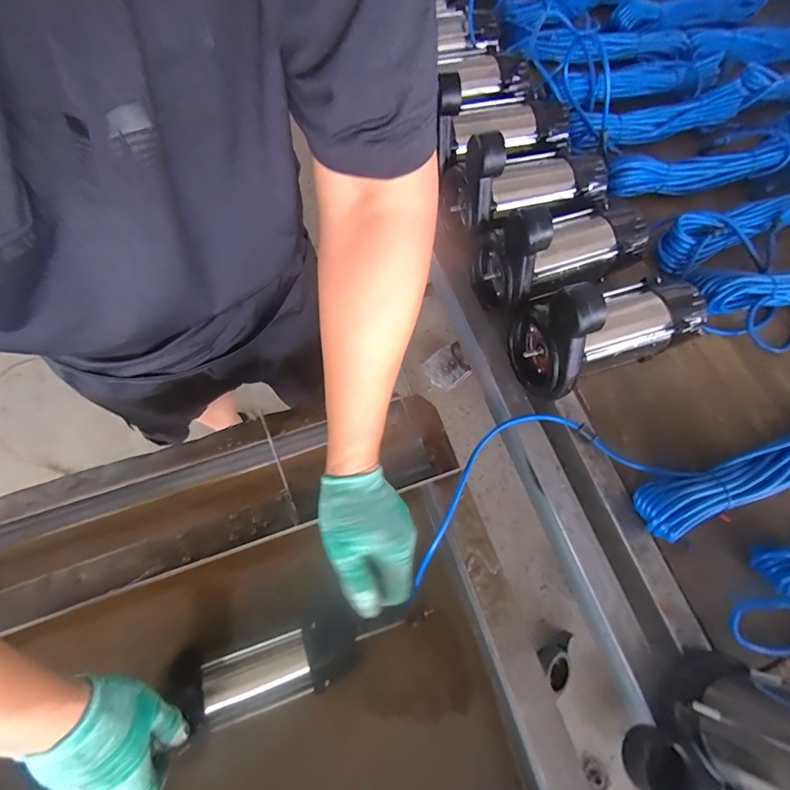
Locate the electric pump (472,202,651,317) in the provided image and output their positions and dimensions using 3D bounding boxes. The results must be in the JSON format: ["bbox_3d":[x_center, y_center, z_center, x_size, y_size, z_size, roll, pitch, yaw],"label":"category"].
[{"bbox_3d":[0.232,-0.213,0.528,0.224,0.155,0.114,-22,71,-11],"label":"electric pump"}]

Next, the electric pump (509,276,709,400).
[{"bbox_3d":[0.273,-0.099,0.489,0.223,0.156,0.118,-24,72,-11],"label":"electric pump"}]

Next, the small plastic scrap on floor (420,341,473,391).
[{"bbox_3d":[0.190,-0.101,1.434,0.155,0.017,0.150,-36,72,10],"label":"small plastic scrap on floor"}]

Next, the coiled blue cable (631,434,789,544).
[{"bbox_3d":[0.473,0.075,0.487,0.390,0.052,0.068,-21,71,-10],"label":"coiled blue cable"}]

